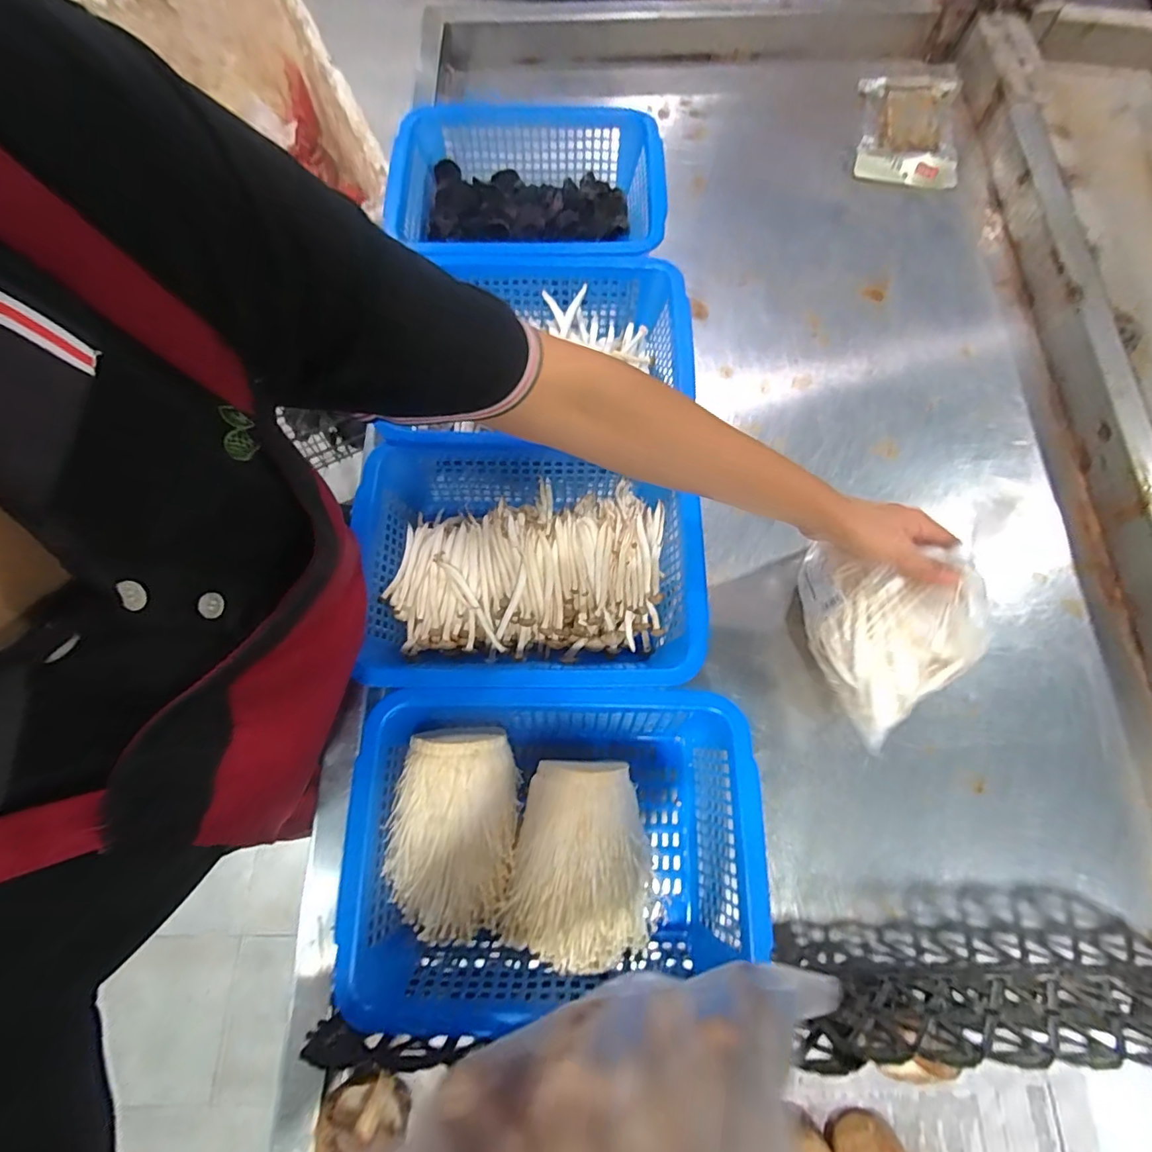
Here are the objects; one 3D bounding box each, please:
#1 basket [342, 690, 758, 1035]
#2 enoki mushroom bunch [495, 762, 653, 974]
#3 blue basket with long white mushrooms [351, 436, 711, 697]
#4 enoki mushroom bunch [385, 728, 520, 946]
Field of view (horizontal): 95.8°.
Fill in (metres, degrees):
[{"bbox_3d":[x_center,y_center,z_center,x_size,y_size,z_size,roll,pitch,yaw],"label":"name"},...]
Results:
[{"bbox_3d":[-0.014,0.203,0.408,0.309,0.090,0.230,1,63,-2],"label":"basket"},{"bbox_3d":[0.009,0.221,0.402,0.112,0.066,0.136,12,63,4],"label":"enoki mushroom bunch"},{"bbox_3d":[-0.041,-0.004,0.474,0.296,0.090,0.218,1,63,-2],"label":"blue basket with long white mushrooms"},{"bbox_3d":[-0.096,0.198,0.402,0.096,0.066,0.147,3,63,-1],"label":"enoki mushroom bunch"}]

